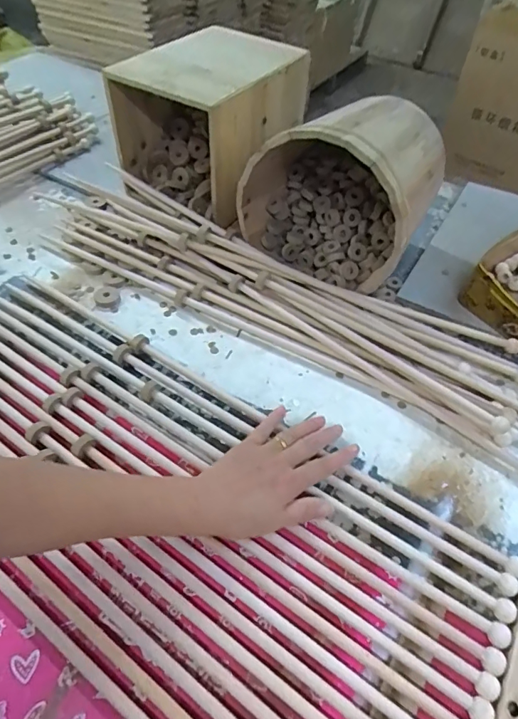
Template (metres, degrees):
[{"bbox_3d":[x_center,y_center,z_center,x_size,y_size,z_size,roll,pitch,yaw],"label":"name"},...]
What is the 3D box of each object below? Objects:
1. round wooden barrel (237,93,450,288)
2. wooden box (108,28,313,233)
[{"bbox_3d":[0.123,-0.245,0.623,0.220,0.198,0.205,26,55,18],"label":"round wooden barrel"},{"bbox_3d":[-0.079,-0.398,0.747,0.214,0.194,0.280,26,55,18],"label":"wooden box"}]

